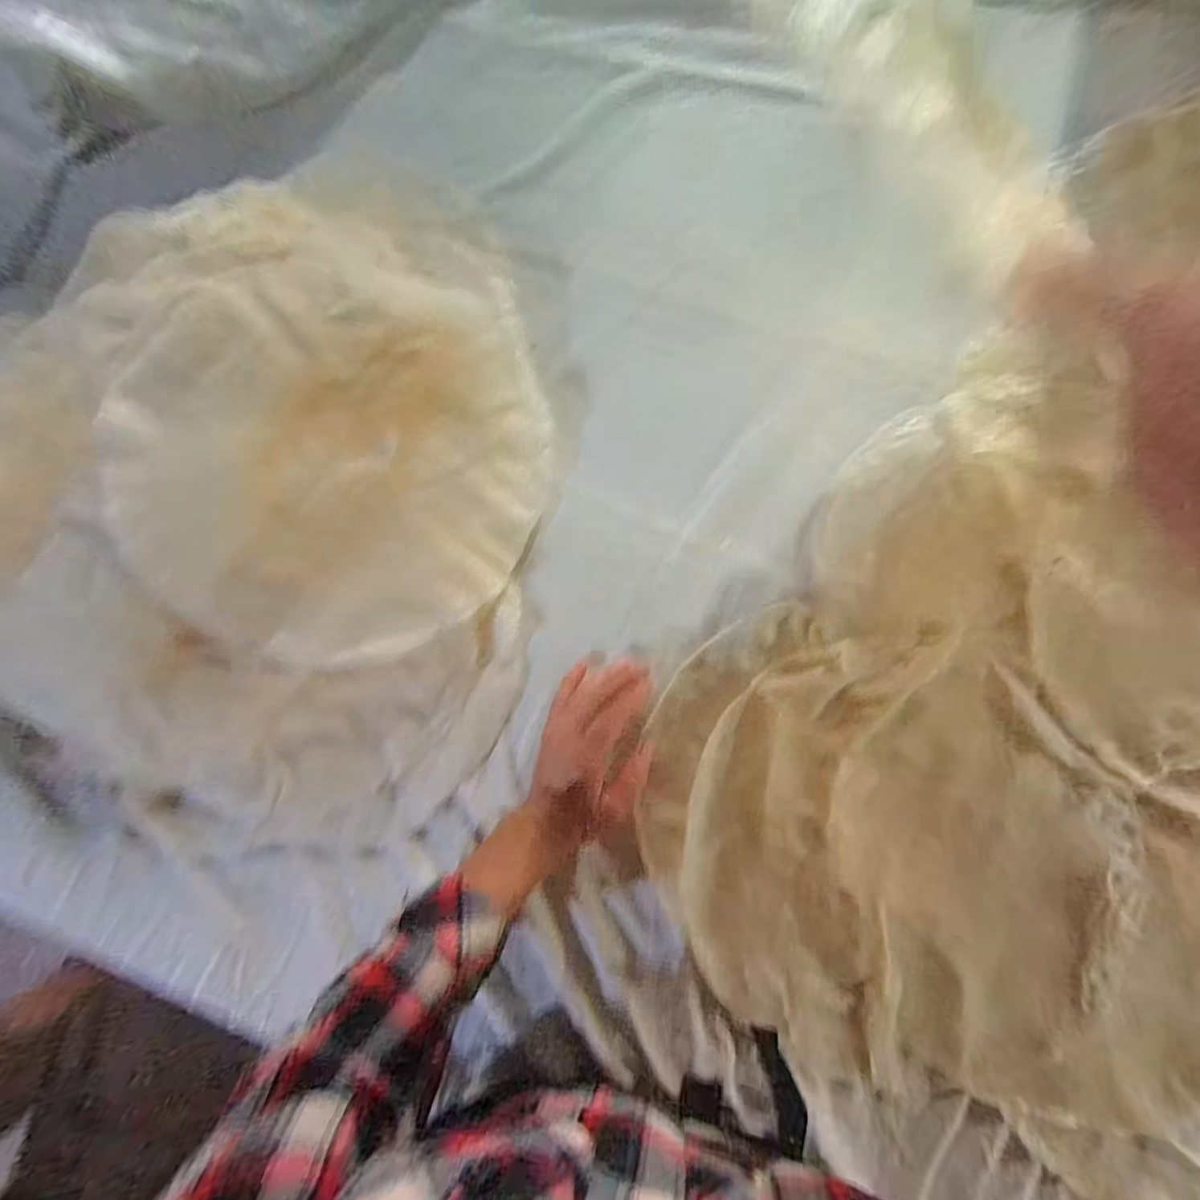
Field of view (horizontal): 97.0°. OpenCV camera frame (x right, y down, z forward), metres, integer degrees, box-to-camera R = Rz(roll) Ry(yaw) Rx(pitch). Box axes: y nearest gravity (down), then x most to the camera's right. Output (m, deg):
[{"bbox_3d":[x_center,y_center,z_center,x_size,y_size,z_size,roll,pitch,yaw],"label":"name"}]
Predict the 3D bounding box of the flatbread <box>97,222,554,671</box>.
[{"bbox_3d":[-0.213,-0.145,0.444,0.325,0.031,0.378,-11,84,-10],"label":"flatbread"}]

